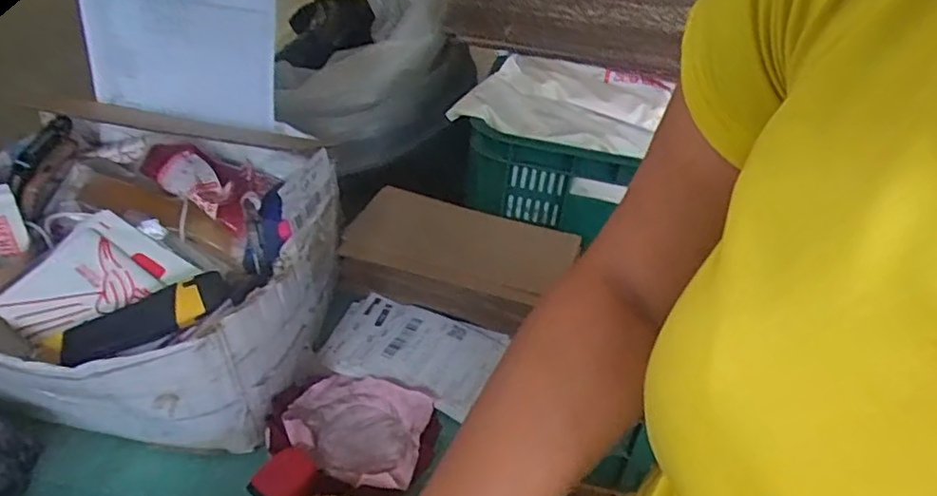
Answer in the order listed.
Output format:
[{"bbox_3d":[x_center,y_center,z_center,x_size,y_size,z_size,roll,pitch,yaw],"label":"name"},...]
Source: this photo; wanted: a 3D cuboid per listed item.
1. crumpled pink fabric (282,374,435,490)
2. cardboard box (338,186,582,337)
[{"bbox_3d":[-0.104,0.165,0.590,0.130,0.018,0.106,17,38,13],"label":"crumpled pink fabric"},{"bbox_3d":[-0.014,0.016,0.737,0.244,0.078,0.128,15,37,11],"label":"cardboard box"}]

